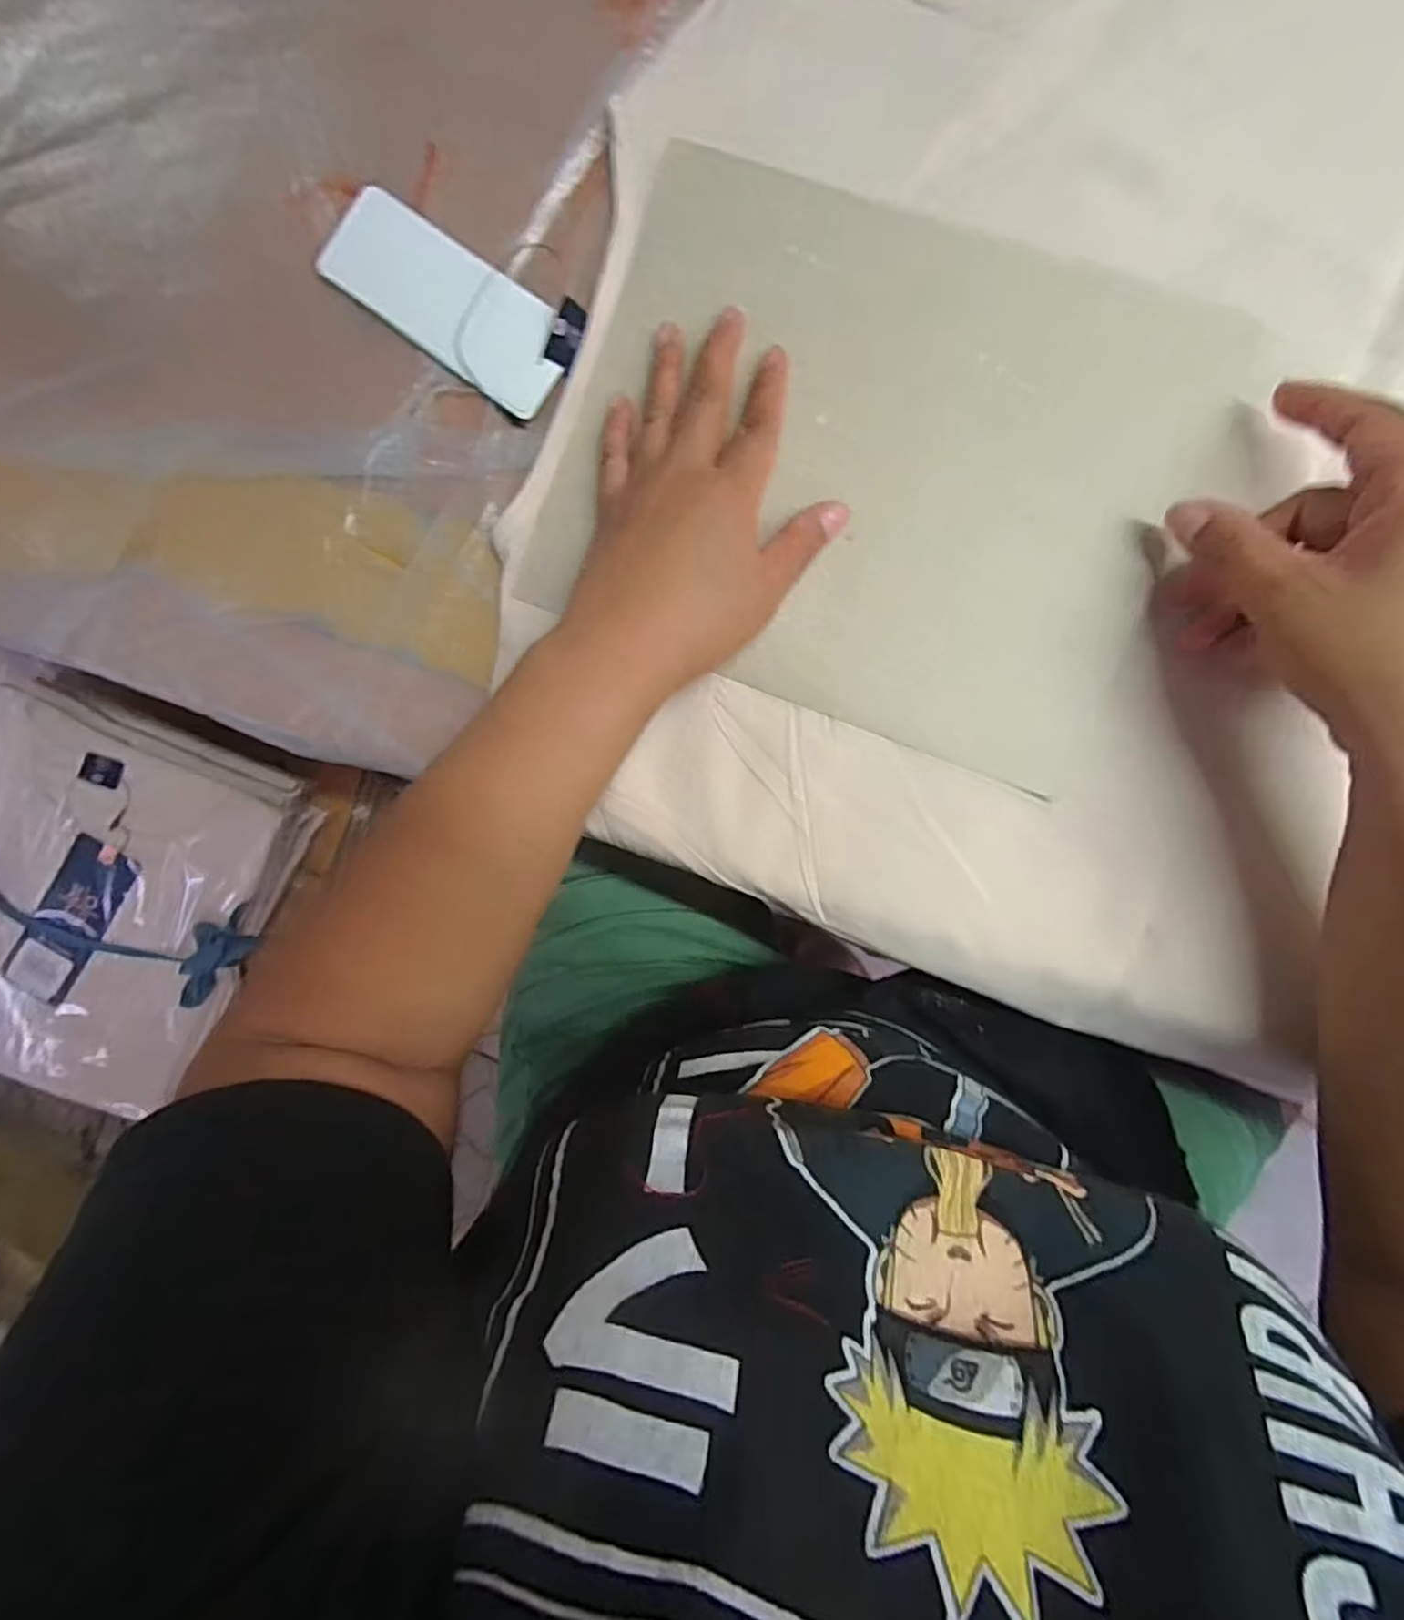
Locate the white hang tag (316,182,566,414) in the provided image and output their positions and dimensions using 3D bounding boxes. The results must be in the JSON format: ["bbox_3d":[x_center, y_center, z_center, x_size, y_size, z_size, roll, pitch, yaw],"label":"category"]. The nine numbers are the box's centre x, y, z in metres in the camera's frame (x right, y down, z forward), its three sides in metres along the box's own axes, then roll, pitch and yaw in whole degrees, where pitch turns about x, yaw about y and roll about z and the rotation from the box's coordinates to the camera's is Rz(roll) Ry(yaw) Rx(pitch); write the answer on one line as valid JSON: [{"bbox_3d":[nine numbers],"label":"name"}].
[{"bbox_3d":[-0.113,-0.225,0.302,0.120,0.005,0.045,36,95,1],"label":"white hang tag"}]

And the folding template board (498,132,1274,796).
[{"bbox_3d":[0.069,-0.144,0.288,0.253,0.008,0.203,22,94,5],"label":"folding template board"}]

